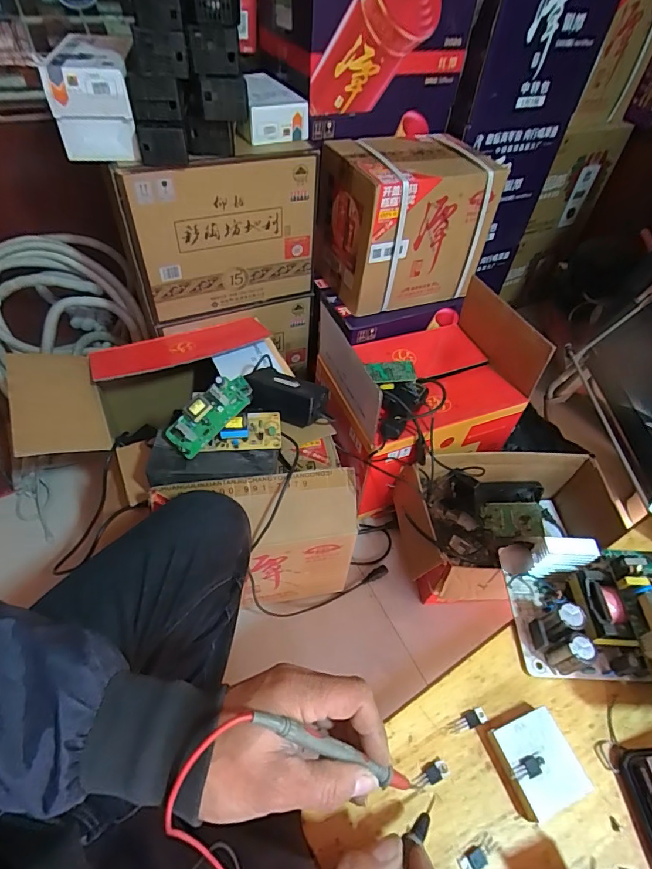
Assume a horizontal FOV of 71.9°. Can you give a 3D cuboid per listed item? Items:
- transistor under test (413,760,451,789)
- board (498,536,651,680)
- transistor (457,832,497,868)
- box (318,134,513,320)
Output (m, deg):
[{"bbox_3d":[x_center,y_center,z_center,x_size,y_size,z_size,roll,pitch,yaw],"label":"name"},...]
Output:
[{"bbox_3d":[0.074,0.238,0.315,0.026,0.004,0.011,-17,54,-13],"label":"transistor under test"},{"bbox_3d":[0.232,0.150,0.353,0.147,0.076,0.129,9,50,2],"label":"board"},{"bbox_3d":[0.099,0.272,0.289,0.028,0.004,0.011,-21,56,-21],"label":"transistor"},{"bbox_3d":[0.171,-0.477,1.024,0.333,0.284,0.240,-17,54,-18],"label":"box"}]

